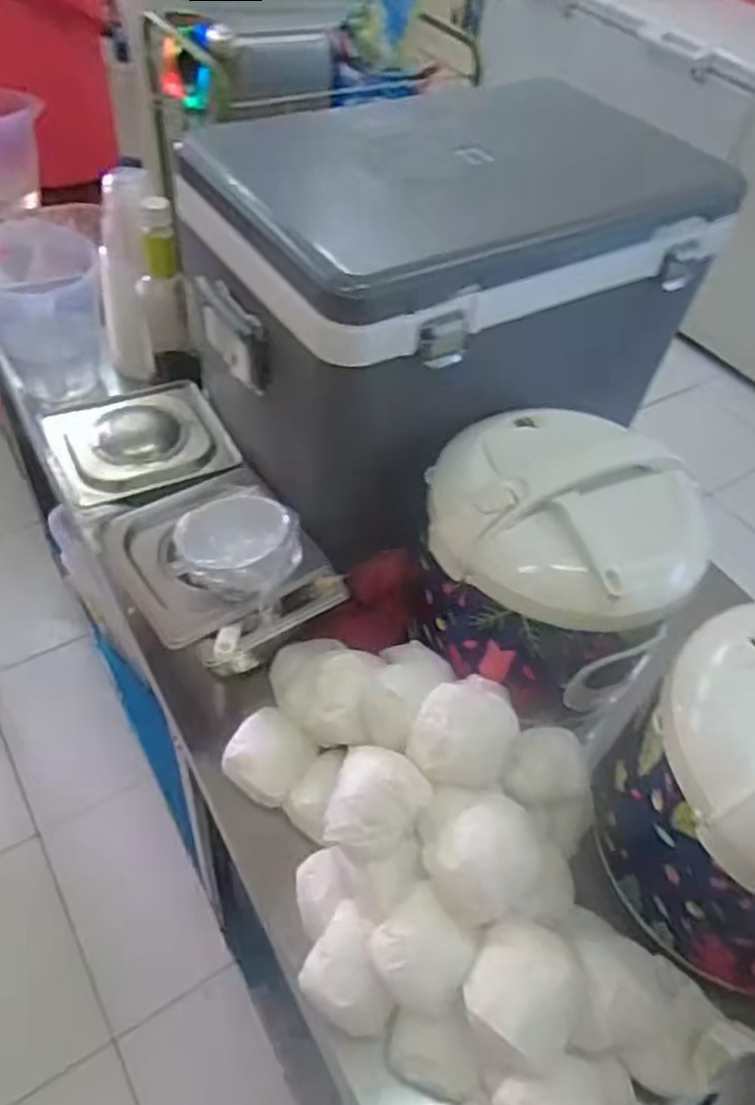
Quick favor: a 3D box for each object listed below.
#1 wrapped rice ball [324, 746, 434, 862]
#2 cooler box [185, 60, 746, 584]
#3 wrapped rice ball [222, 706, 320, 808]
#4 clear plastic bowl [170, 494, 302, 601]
[{"bbox_3d":[-0.003,0.197,0.578,0.069,0.064,0.071,4,49,-5],"label":"wrapped rice ball"},{"bbox_3d":[0.065,-0.269,0.795,0.473,0.284,0.306,-24,56,-26],"label":"cooler box"},{"bbox_3d":[-0.100,0.183,0.676,0.073,0.048,0.067,4,49,-5],"label":"wrapped rice ball"},{"bbox_3d":[-0.132,-0.006,0.700,0.111,0.057,0.102,4,49,-5],"label":"clear plastic bowl"}]

